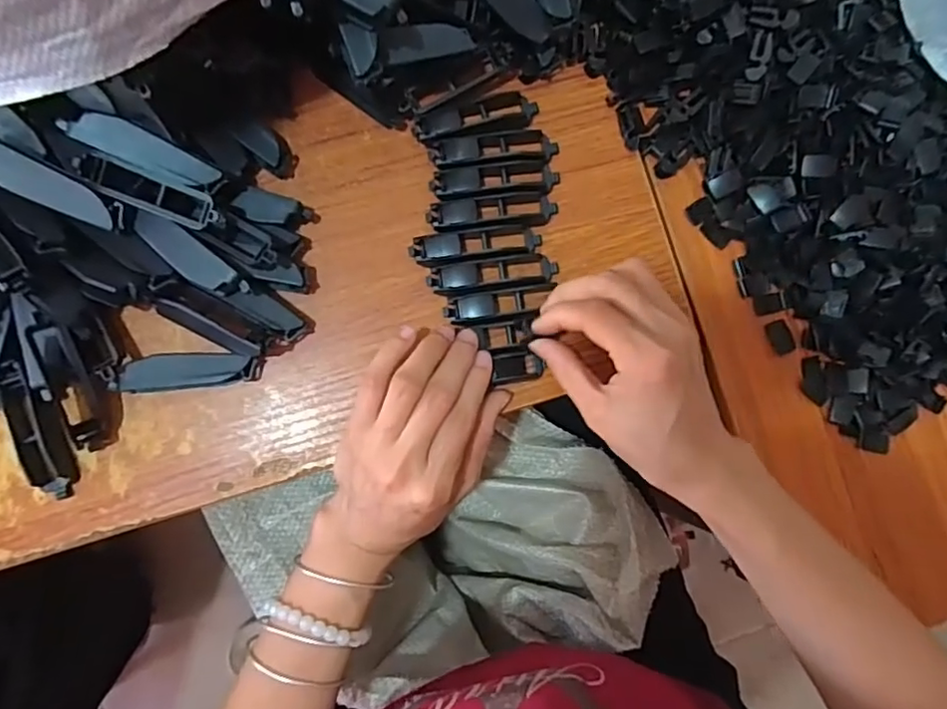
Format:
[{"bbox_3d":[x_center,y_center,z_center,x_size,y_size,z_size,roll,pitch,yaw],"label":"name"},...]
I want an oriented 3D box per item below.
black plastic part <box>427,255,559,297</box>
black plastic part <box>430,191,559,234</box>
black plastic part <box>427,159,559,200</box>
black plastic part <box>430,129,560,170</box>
[{"bbox_3d":[0.012,-0.046,0.347,0.076,0.012,0.022,-5,86,-6],"label":"black plastic part"},{"bbox_3d":[0.012,-0.084,0.349,0.076,0.011,0.019,-7,86,-6],"label":"black plastic part"},{"bbox_3d":[0.014,-0.103,0.350,0.076,0.011,0.021,-5,86,-6],"label":"black plastic part"},{"bbox_3d":[0.013,-0.122,0.351,0.076,0.009,0.020,-8,86,-6],"label":"black plastic part"}]

